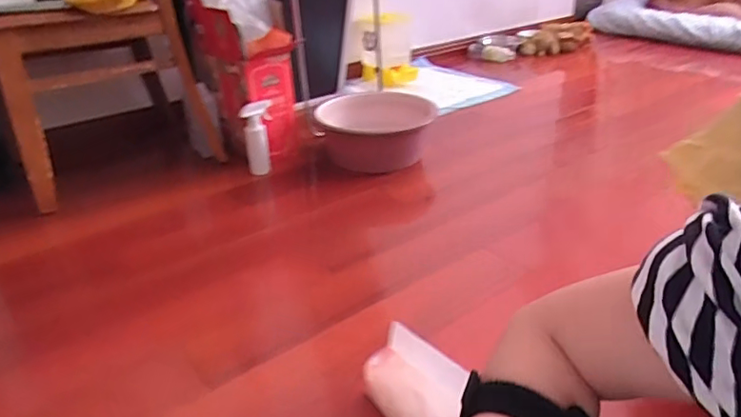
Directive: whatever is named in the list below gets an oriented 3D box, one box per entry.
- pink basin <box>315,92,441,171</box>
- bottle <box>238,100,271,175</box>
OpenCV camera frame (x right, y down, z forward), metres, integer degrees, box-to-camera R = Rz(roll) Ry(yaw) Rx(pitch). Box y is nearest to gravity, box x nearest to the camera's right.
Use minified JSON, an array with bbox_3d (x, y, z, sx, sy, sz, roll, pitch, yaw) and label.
[{"bbox_3d":[0.007,-0.225,1.505,0.312,0.127,0.329,-1,28,1],"label":"pink basin"},{"bbox_3d":[-0.299,-0.187,1.466,0.068,0.195,0.070,0,28,5],"label":"bottle"}]

